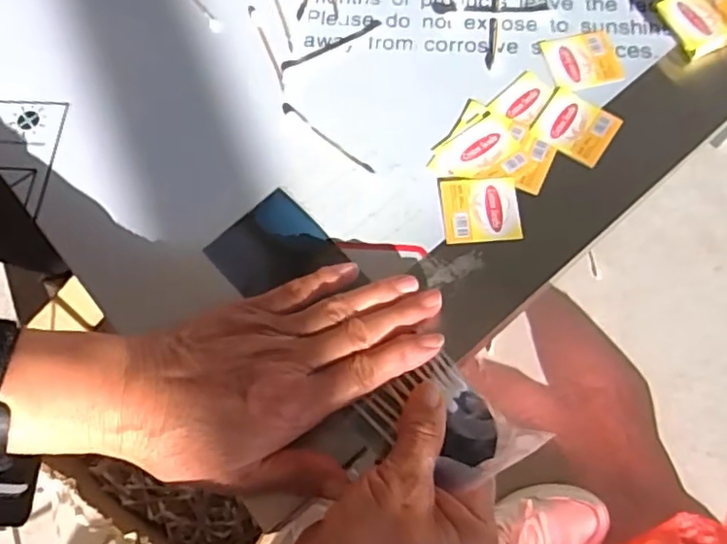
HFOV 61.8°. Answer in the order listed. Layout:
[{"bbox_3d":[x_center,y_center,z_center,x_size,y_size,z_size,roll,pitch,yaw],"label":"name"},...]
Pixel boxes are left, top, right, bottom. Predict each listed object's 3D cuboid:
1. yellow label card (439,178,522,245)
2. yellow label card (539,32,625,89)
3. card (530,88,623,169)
[{"bbox_3d":[0.068,-0.037,0.354,0.044,0.004,0.040,-4,71,1],"label":"yellow label card"},{"bbox_3d":[0.141,-0.136,0.387,0.047,0.004,0.037,-10,71,-1],"label":"yellow label card"},{"bbox_3d":[0.130,-0.089,0.370,0.044,0.004,0.039,34,76,13],"label":"card"}]

